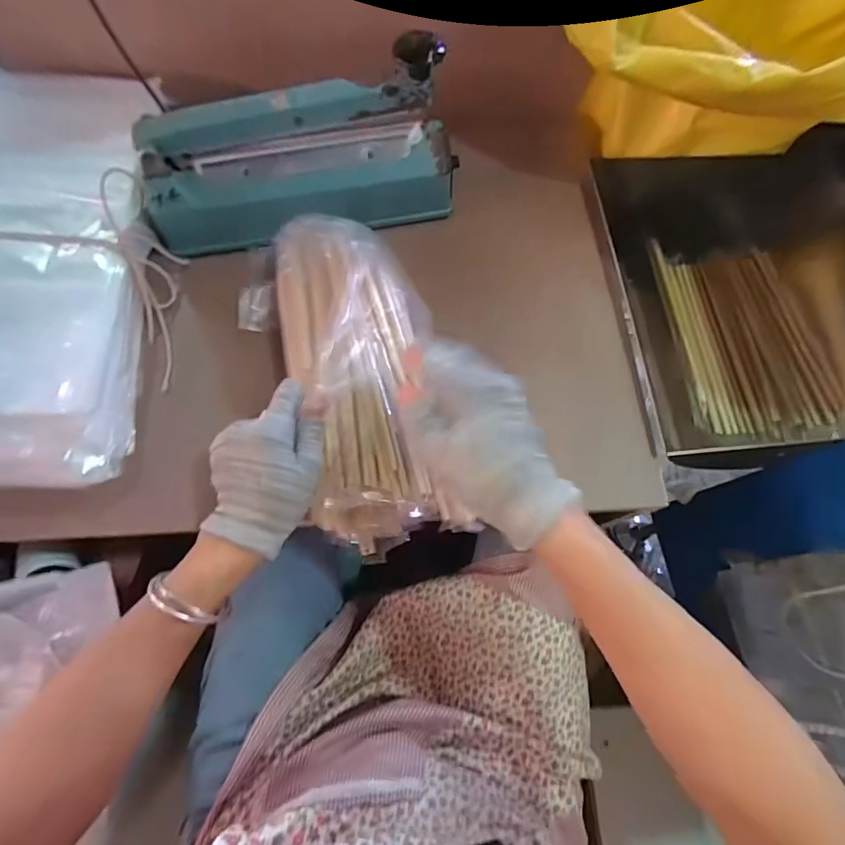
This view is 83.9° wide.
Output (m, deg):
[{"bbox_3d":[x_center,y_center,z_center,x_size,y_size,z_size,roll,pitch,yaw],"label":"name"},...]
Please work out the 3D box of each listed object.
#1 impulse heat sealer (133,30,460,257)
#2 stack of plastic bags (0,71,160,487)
[{"bbox_3d":[-0.119,-0.254,0.462,0.307,0.131,0.083,-15,71,-7],"label":"impulse heat sealer"},{"bbox_3d":[-0.390,-0.161,0.459,0.241,0.072,0.446,-5,70,-3],"label":"stack of plastic bags"}]

